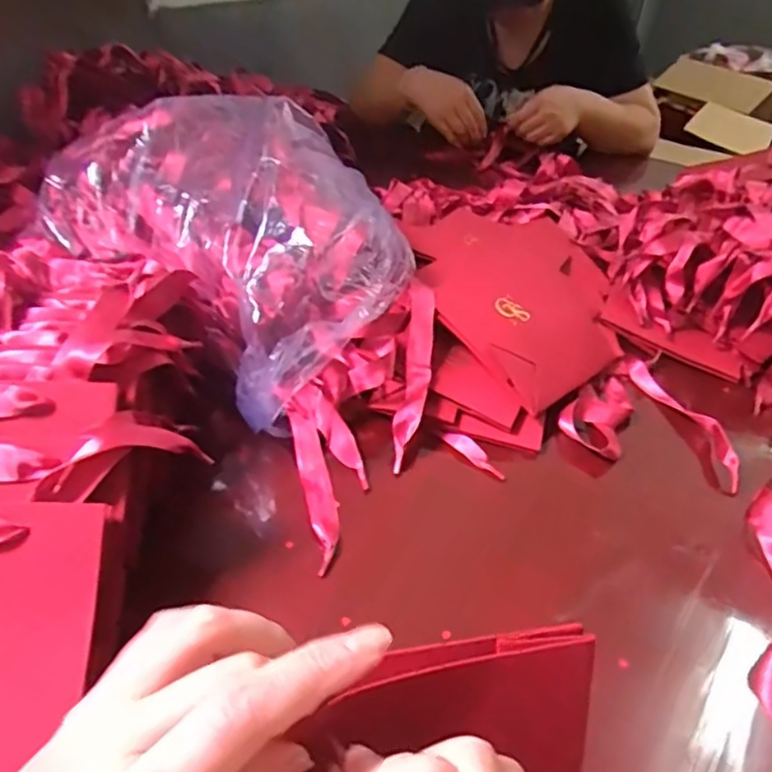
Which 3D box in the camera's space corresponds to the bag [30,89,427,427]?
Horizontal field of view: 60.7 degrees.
[{"bbox_3d":[-0.146,-0.151,0.578,0.371,0.138,0.205,31,45,30],"label":"bag"}]

